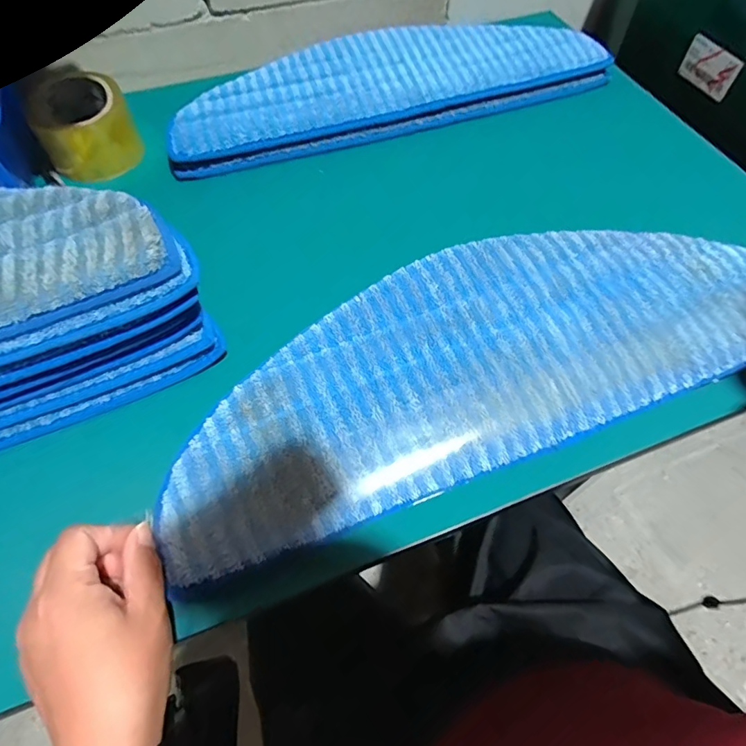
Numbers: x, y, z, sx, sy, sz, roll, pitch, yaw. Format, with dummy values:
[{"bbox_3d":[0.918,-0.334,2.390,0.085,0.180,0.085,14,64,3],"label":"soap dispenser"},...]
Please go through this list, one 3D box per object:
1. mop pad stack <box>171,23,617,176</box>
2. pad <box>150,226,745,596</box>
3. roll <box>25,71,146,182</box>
[{"bbox_3d":[0.019,-0.336,0.565,0.501,0.034,0.146,-17,61,-10],"label":"mop pad stack"},{"bbox_3d":[0.083,-0.019,0.340,0.466,0.010,0.154,-19,71,-10],"label":"pad"},{"bbox_3d":[-0.295,-0.255,0.499,0.092,0.059,0.108,-29,63,-16],"label":"roll"}]

